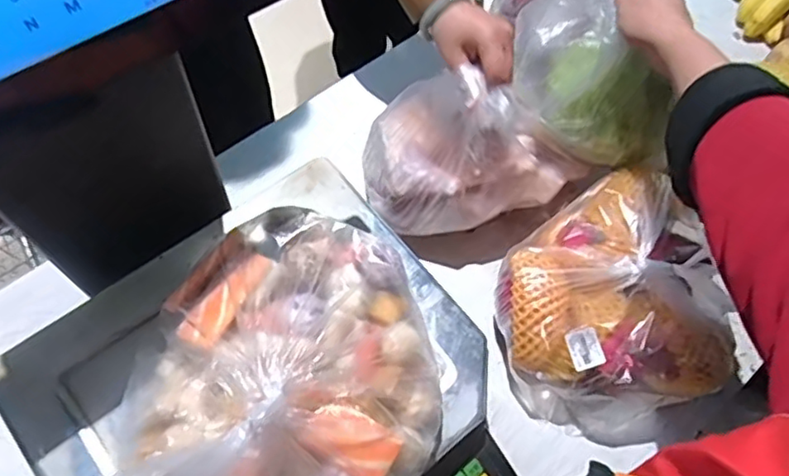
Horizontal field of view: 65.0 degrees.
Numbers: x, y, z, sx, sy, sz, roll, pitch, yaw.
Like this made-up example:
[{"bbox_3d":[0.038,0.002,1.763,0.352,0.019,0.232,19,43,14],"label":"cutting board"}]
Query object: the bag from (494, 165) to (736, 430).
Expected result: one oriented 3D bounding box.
[{"bbox_3d":[0.226,0.052,0.669,0.216,0.149,0.256,0,63,-3],"label":"bag"}]

